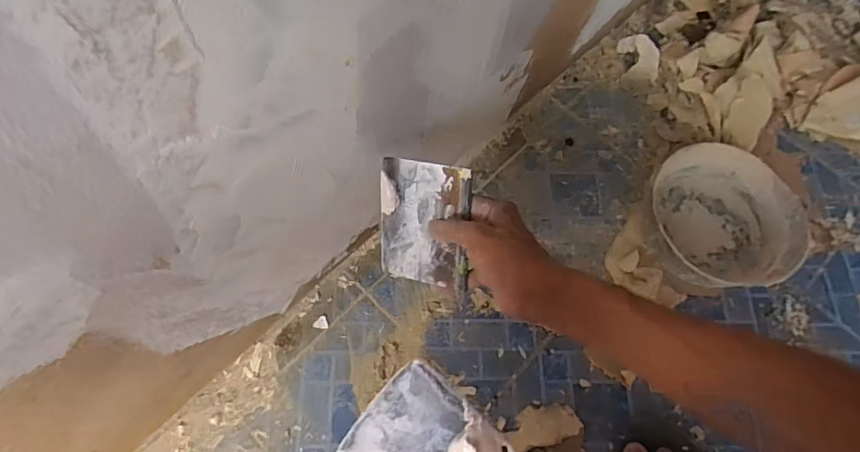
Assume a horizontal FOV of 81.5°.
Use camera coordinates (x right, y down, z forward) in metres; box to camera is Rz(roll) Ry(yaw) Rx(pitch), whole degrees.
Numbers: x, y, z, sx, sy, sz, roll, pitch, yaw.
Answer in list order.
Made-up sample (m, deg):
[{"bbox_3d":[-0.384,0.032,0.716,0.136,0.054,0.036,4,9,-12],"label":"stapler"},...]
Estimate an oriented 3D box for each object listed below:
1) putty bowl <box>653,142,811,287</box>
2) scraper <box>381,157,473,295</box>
[{"bbox_3d":[0.374,-0.002,0.640,0.182,0.072,0.184,12,68,2],"label":"putty bowl"},{"bbox_3d":[-0.006,0.000,0.462,0.088,0.117,0.005,12,26,23],"label":"scraper"}]

